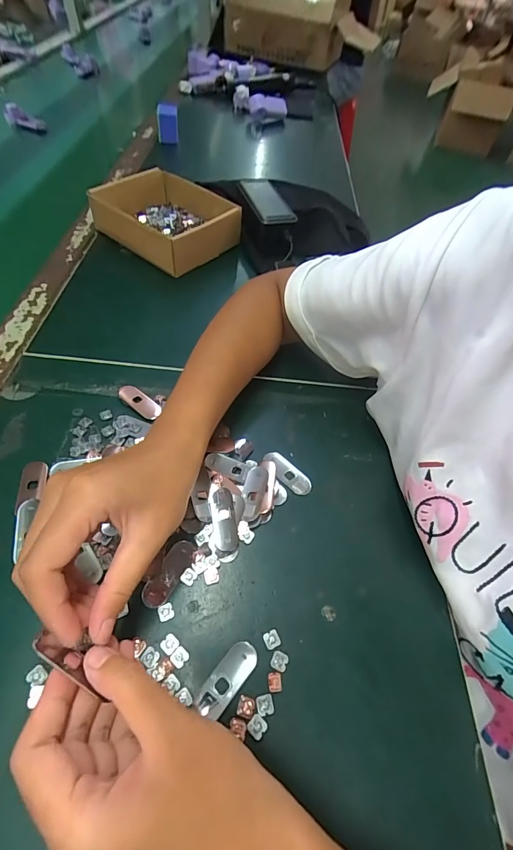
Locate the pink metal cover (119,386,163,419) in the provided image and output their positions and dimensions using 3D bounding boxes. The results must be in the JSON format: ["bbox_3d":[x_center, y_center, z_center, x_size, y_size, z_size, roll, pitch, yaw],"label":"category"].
[{"bbox_3d":[-0.113,-0.023,0.361,0.045,0.008,0.017,30,57,17],"label":"pink metal cover"}]

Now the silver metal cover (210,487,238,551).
[{"bbox_3d":[-0.026,0.073,0.298,0.018,0.005,0.050,-7,55,-10],"label":"silver metal cover"}]

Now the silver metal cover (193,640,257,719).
[{"bbox_3d":[-0.017,0.159,0.238,0.018,0.004,0.045,36,59,20],"label":"silver metal cover"}]

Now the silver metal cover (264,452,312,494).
[{"bbox_3d":[0.027,0.041,0.331,0.018,0.004,0.049,-37,65,-27],"label":"silver metal cover"}]

